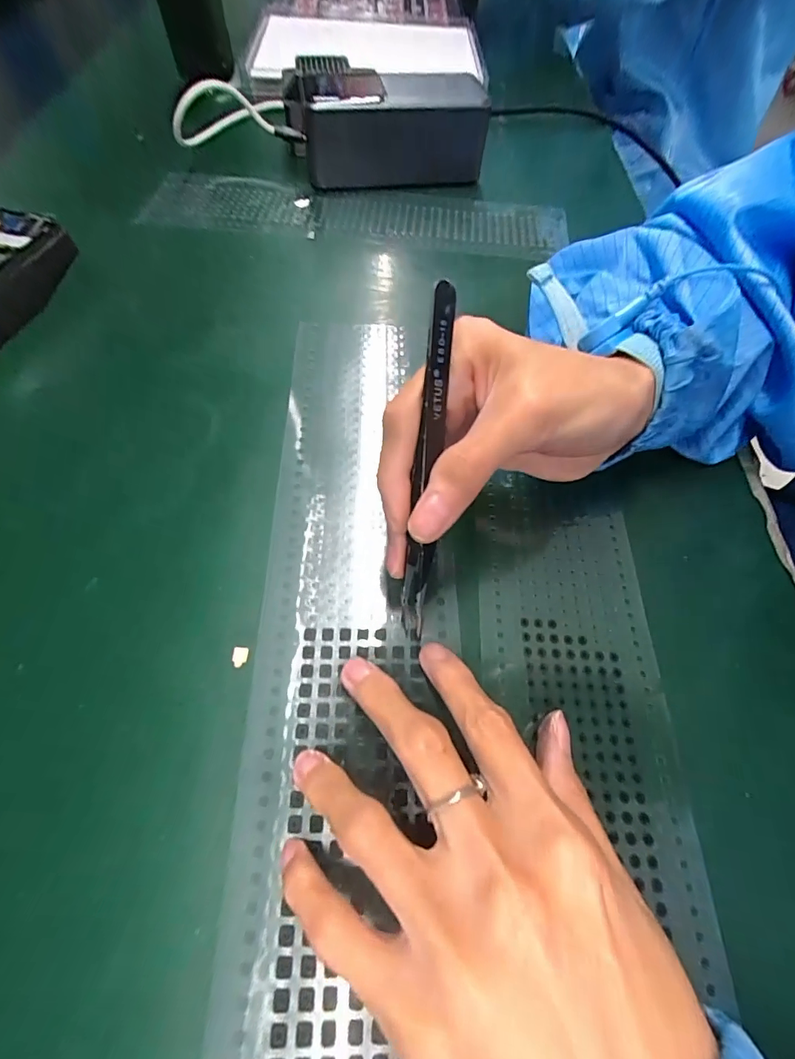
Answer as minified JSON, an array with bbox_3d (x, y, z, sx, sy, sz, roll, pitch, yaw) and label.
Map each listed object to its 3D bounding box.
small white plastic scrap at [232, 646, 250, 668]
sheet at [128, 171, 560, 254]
[{"bbox_3d":[-0.061,0.049,0.171,0.006,0.004,0.008,6,65,-1],"label":"small white plastic scrap"},{"bbox_3d":[-0.024,-0.227,0.314,0.291,0.006,0.069,3,57,0],"label":"sheet"}]

